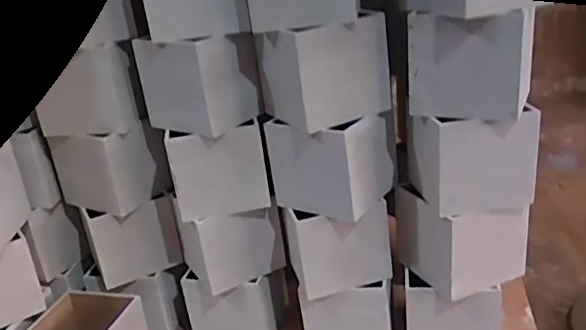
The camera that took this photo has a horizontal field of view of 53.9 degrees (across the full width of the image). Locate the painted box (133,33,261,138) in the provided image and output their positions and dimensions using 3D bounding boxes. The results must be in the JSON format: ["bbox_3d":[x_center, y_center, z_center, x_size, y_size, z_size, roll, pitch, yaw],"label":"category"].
[{"bbox_3d":[-0.114,-0.106,0.708,0.123,0.106,0.087,9,27,33],"label":"painted box"}]

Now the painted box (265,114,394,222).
[{"bbox_3d":[0.047,-0.009,0.689,0.117,0.102,0.101,9,28,34],"label":"painted box"}]

